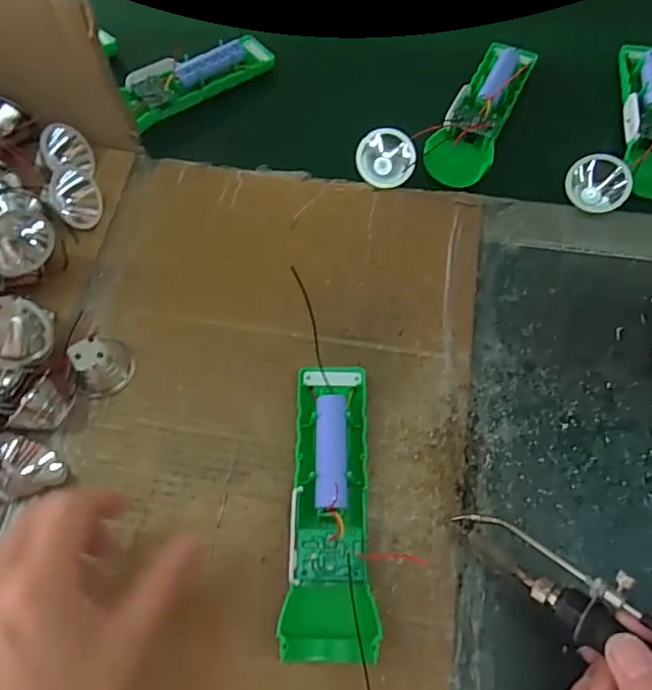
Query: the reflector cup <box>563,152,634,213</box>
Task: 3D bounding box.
[{"bbox_3d":[0.199,-0.118,0.396,0.024,0.038,0.042,-34,73,-36],"label":"reflector cup"}]

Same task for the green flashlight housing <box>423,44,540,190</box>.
[{"bbox_3d":[0.125,-0.186,0.432,0.048,0.025,0.138,25,68,13],"label":"green flashlight housing"}]

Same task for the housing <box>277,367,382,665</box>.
[{"bbox_3d":[0.001,0.088,0.310,0.048,0.028,0.157,-2,65,1],"label":"housing"}]

